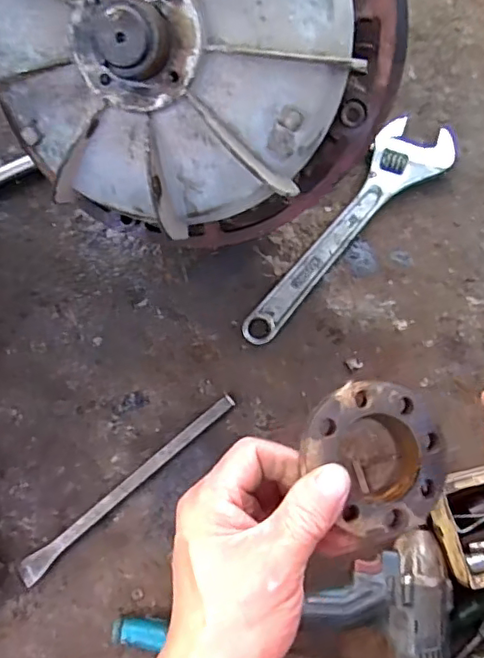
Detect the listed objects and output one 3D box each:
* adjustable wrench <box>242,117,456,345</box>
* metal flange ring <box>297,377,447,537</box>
[{"bbox_3d":[0.132,-0.124,0.707,0.088,0.022,0.362,38,75,9],"label":"adjustable wrench"},{"bbox_3d":[0.072,0.065,0.300,0.072,0.019,0.077,1,73,-2],"label":"metal flange ring"}]

